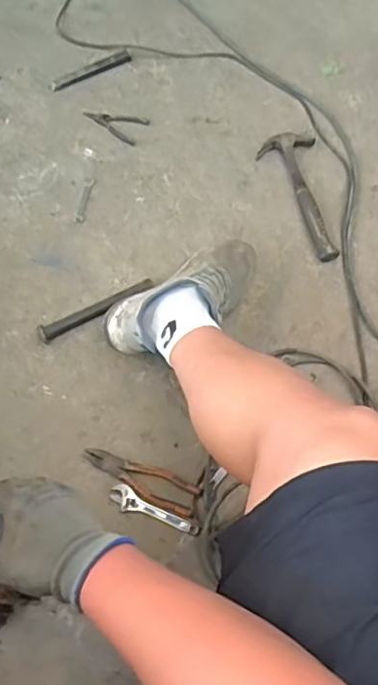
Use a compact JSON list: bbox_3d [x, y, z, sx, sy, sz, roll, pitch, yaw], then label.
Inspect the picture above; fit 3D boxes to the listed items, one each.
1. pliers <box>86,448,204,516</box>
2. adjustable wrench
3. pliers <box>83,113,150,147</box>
[{"bbox_3d":[-0.072,0.205,0.843,0.179,0.023,0.052,22,66,10],"label":"pliers"},{"bbox_3d":[-0.052,0.255,0.825,0.142,0.016,0.031,24,67,11],"label":"adjustable wrench"},{"bbox_3d":[-0.148,-0.472,1.177,0.135,0.008,0.079,34,68,13],"label":"pliers"}]

